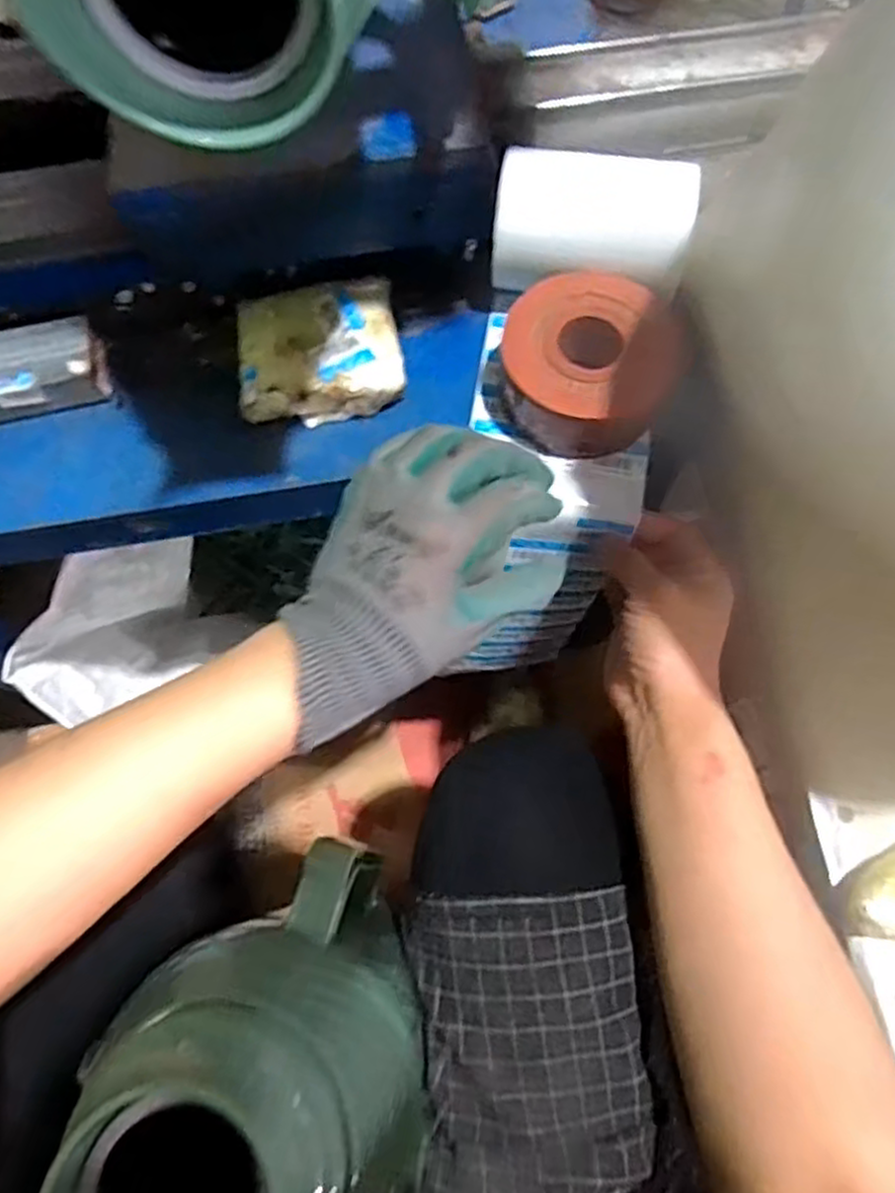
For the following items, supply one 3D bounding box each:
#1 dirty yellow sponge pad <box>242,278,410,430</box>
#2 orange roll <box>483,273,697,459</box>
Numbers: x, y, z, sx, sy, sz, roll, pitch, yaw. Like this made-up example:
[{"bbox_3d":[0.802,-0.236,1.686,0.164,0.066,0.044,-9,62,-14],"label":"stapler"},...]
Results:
[{"bbox_3d":[-0.079,-0.152,0.454,0.096,0.032,0.082,-8,71,-1],"label":"dirty yellow sponge pad"},{"bbox_3d":[0.080,-0.137,0.437,0.111,0.053,0.103,19,73,8],"label":"orange roll"}]

